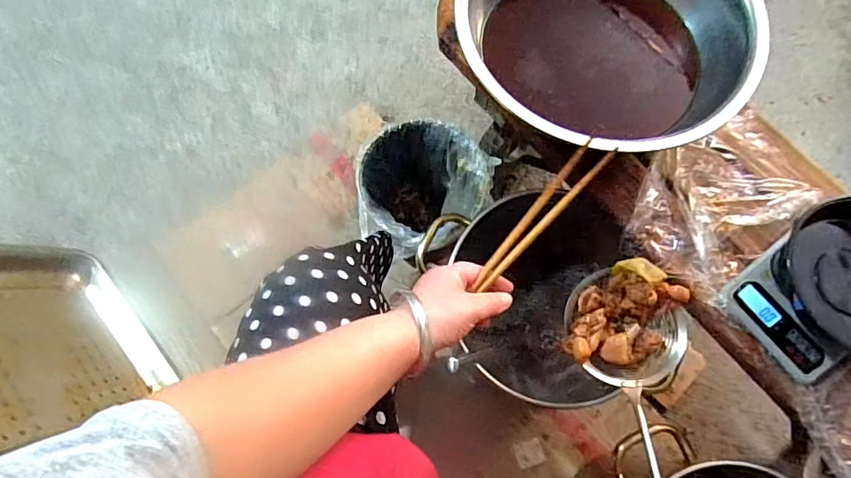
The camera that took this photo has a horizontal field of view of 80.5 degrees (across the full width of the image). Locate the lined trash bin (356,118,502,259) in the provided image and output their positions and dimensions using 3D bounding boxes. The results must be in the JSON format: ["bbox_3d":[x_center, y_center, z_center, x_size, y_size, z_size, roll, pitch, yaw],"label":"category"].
[{"bbox_3d":[-0.011,-0.070,0.930,0.212,0.208,0.224,0,72,0],"label":"lined trash bin"}]

